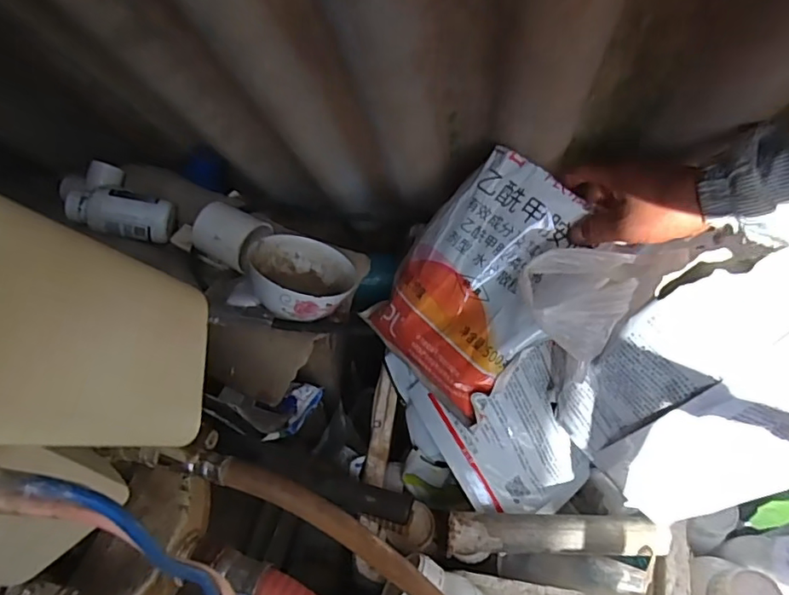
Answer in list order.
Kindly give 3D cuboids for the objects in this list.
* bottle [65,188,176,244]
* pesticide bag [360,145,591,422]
[{"bbox_3d":[-0.366,-0.115,0.729,0.132,0.048,0.052,8,53,-8],"label":"bottle"},{"bbox_3d":[0.082,-0.018,0.521,0.218,0.035,0.165,-51,55,10],"label":"pesticide bag"}]

